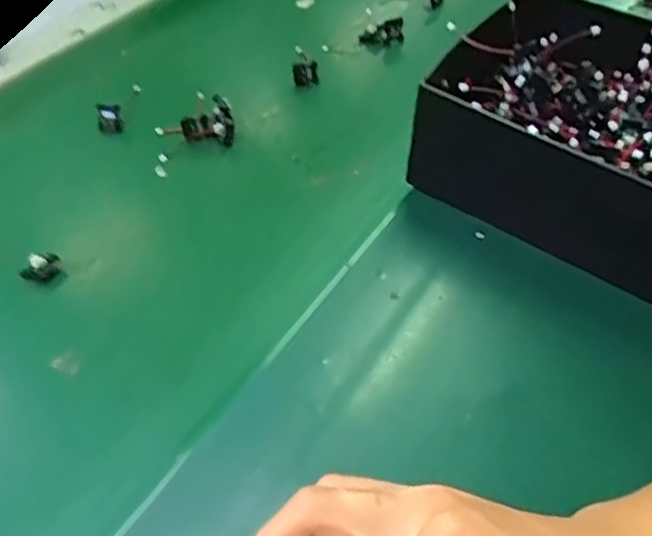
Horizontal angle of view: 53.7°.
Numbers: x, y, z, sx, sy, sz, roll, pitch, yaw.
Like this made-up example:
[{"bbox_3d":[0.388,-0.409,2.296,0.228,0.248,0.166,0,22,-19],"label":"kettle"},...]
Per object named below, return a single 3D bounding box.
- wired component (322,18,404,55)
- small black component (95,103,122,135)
[{"bbox_3d":[0.057,-0.240,0.662,0.046,0.021,0.016,-10,46,15],"label":"wired component"},{"bbox_3d":[-0.190,-0.131,0.564,0.021,0.023,0.019,-15,50,-12],"label":"small black component"}]

